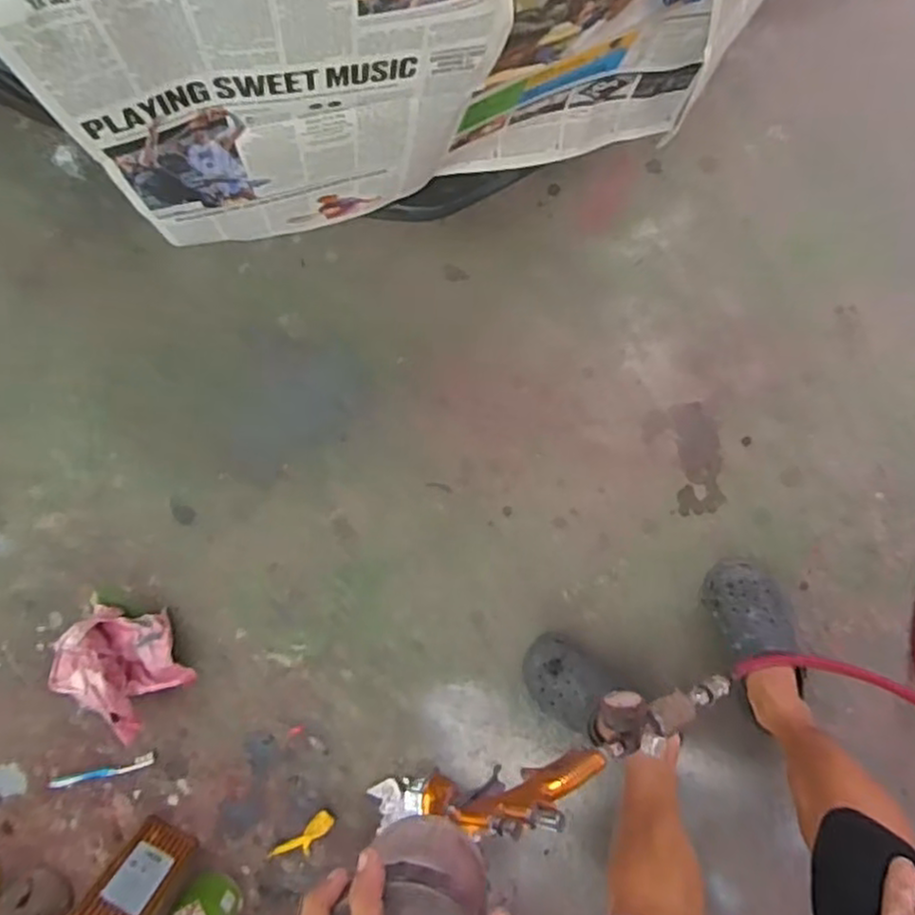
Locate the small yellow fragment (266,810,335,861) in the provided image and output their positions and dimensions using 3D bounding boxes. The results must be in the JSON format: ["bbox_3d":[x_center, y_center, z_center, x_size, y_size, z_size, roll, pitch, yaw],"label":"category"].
[{"bbox_3d":[-0.269,0.667,1.216,0.153,0.013,0.043,-39,92,16],"label":"small yellow fragment"}]

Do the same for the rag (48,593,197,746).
[{"bbox_3d":[-0.567,0.352,1.171,0.209,0.075,0.226,39,97,-1],"label":"rag"}]

